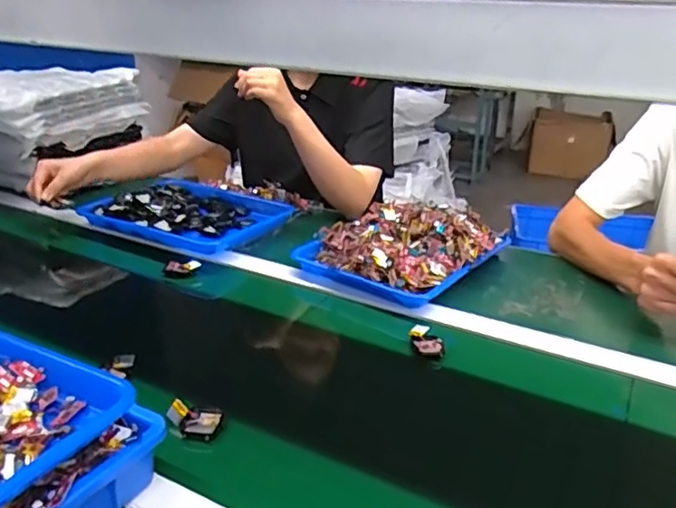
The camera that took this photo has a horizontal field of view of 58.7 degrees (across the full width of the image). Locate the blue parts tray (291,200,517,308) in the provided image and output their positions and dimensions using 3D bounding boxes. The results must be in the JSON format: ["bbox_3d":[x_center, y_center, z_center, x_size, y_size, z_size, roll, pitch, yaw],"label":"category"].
[{"bbox_3d":[0.108,-0.021,0.976,0.237,0.086,0.283,20,30,36],"label":"blue parts tray"}]

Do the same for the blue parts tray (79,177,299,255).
[{"bbox_3d":[-0.266,-0.079,1.110,0.310,0.046,0.248,13,27,25],"label":"blue parts tray"}]

